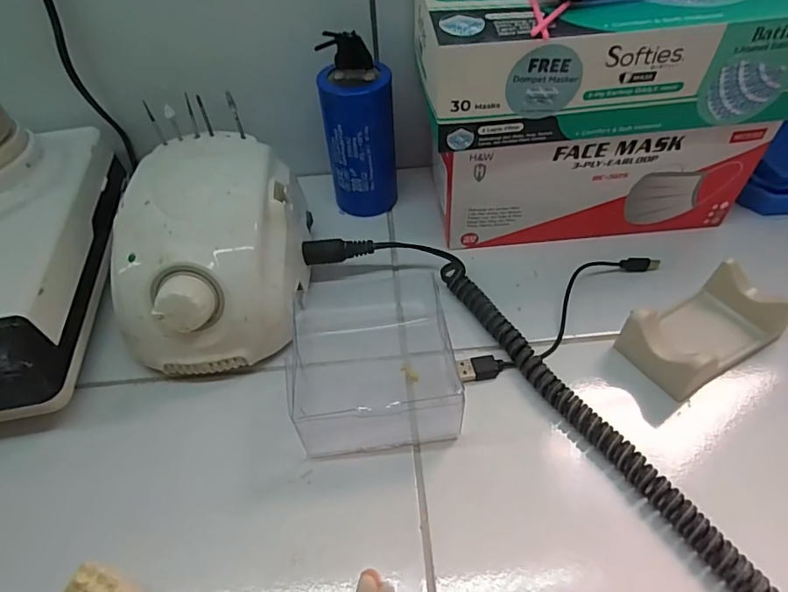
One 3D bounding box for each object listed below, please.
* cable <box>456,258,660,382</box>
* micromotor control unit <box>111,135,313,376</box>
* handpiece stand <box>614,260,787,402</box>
[{"bbox_3d":[0.105,0.009,0.305,0.159,0.007,0.030,-31,54,-21],"label":"cable"},{"bbox_3d":[-0.110,-0.033,0.300,0.097,0.068,0.137,-2,49,3],"label":"micromotor control unit"},{"bbox_3d":[0.175,0.018,0.277,0.085,0.033,0.046,-25,52,-16],"label":"handpiece stand"}]

